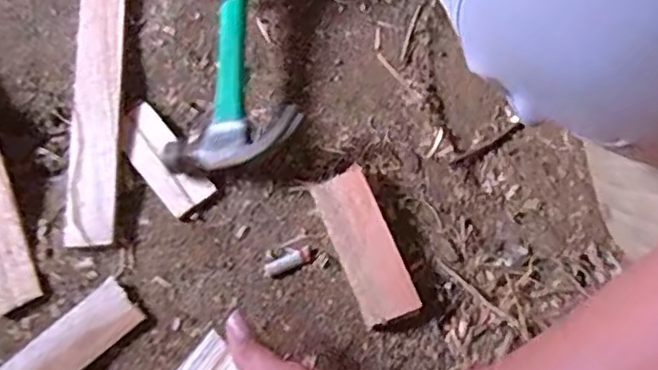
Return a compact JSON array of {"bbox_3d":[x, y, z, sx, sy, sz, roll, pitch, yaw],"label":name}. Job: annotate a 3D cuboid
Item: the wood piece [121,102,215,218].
[{"bbox_3d":[-0.122,-0.020,0.462,0.035,0.010,0.091,-38,77,-8],"label":"wood piece"}]

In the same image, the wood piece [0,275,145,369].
[{"bbox_3d":[-0.176,0.108,0.430,0.101,0.007,0.037,-41,78,-8],"label":"wood piece"}]

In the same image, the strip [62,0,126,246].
[{"bbox_3d":[-0.173,-0.062,0.478,0.037,0.011,0.216,-3,75,1],"label":"strip"}]

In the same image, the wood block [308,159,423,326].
[{"bbox_3d":[0.024,0.041,0.433,0.038,0.020,0.101,-23,76,-4],"label":"wood block"}]

